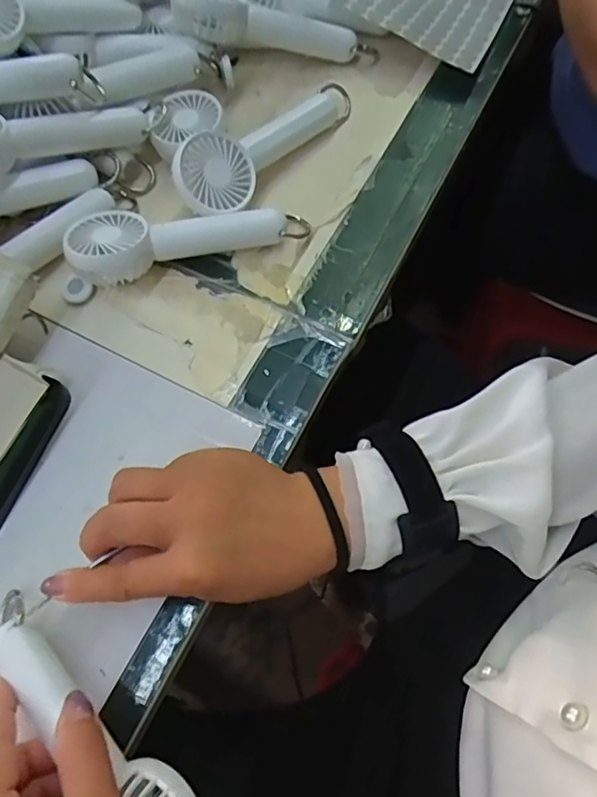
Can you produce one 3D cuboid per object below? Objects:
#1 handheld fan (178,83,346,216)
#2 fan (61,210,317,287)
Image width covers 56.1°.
[{"bbox_3d":[-0.025,-0.195,0.417,0.044,0.048,0.163,35,73,16],"label":"handheld fan"},{"bbox_3d":[-0.078,-0.119,0.394,0.158,0.039,0.051,-17,68,-4],"label":"fan"}]

